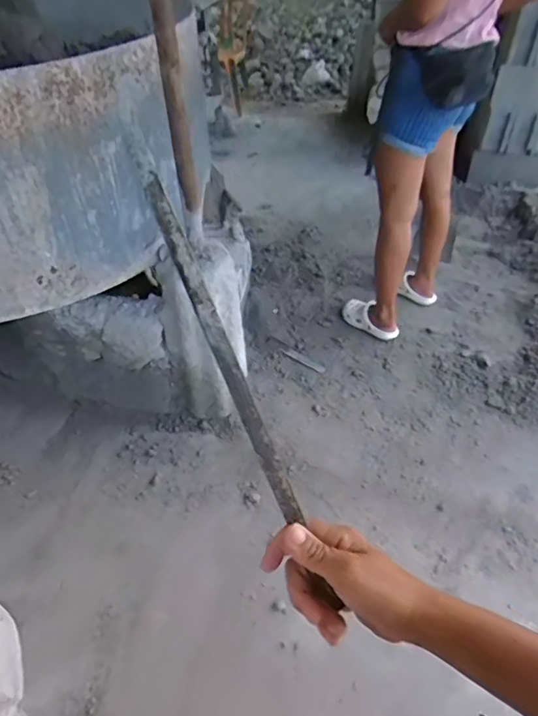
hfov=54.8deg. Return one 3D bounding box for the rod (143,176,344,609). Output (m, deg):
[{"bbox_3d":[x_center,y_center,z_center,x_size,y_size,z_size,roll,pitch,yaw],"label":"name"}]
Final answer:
[{"bbox_3d":[-0.020,0.025,0.371,0.018,0.312,0.006,-21,6,15],"label":"rod"}]

